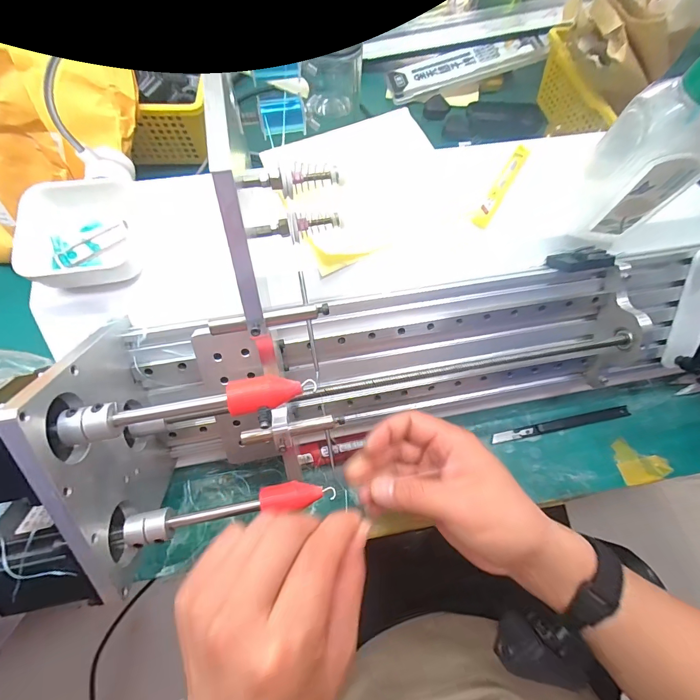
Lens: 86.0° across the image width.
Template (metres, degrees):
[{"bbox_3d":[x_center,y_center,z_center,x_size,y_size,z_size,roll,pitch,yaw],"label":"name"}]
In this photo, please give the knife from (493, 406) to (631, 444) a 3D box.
[{"bbox_3d":[0.223,0.077,0.392,0.152,0.009,0.011,-10,67,-7],"label":"knife"}]

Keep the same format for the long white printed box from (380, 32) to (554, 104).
[{"bbox_3d":[0.179,-0.447,0.588,0.236,0.019,0.064,-10,67,9],"label":"long white printed box"}]

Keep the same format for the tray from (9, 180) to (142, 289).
[{"bbox_3d":[-0.204,-0.089,0.287,0.076,0.018,0.082,-5,81,-19],"label":"tray"}]

